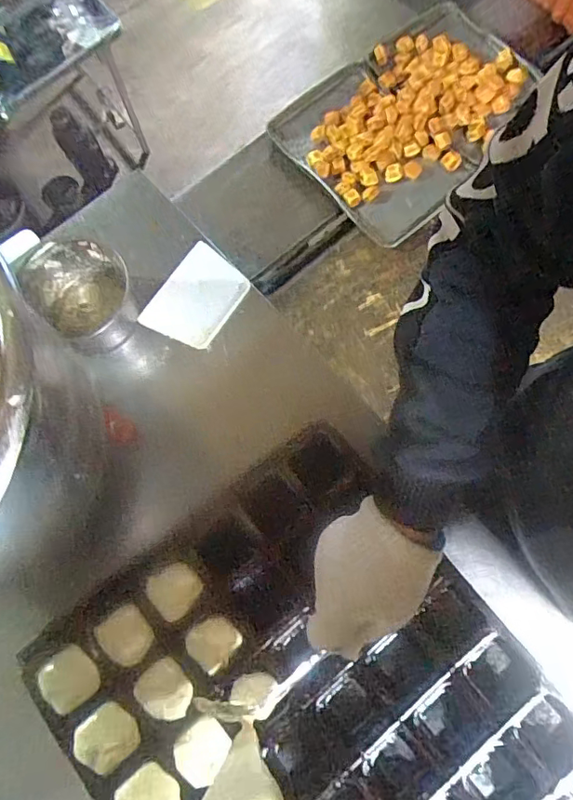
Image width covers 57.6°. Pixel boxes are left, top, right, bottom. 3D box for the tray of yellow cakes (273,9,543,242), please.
[{"bbox_3d":[0.394,-0.886,1.620,0.524,0.108,0.790,43,80,13],"label":"tray of yellow cakes"}]

